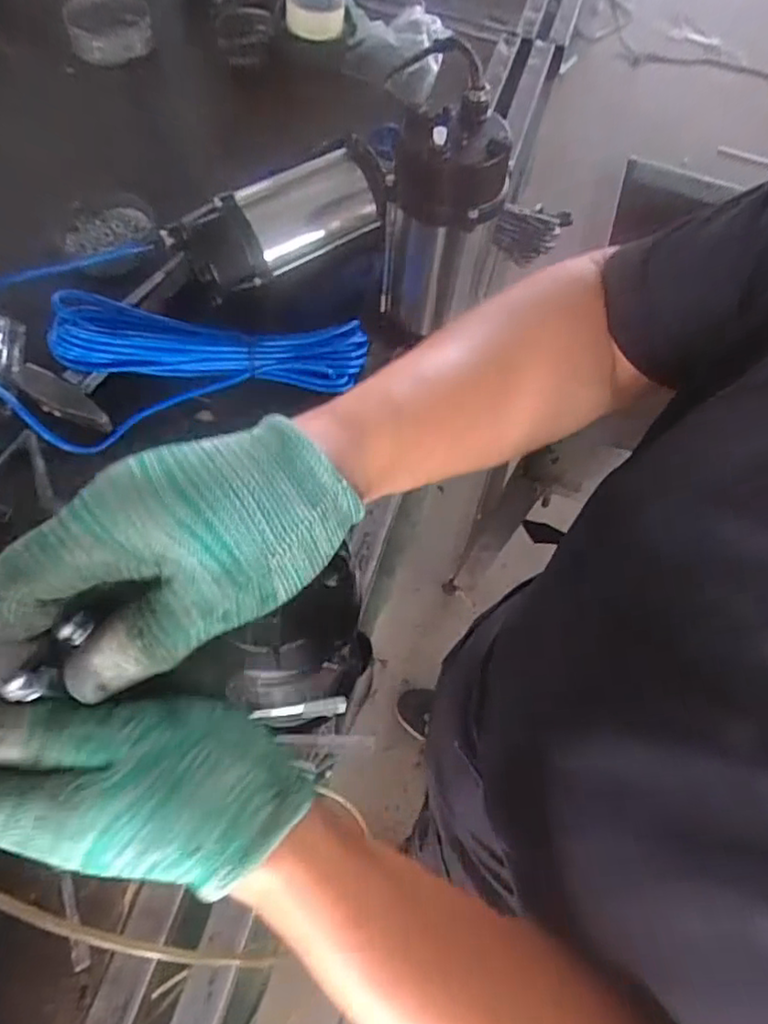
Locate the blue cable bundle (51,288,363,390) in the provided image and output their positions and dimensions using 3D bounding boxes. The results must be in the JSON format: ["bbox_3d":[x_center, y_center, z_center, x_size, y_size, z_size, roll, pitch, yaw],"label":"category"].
[{"bbox_3d":[-0.206,-0.206,0.748,0.367,0.063,0.088,2,64,-4],"label":"blue cable bundle"}]

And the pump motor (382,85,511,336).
[{"bbox_3d":[0.063,-0.315,0.710,0.116,0.240,0.106,2,64,-4],"label":"pump motor"}]

